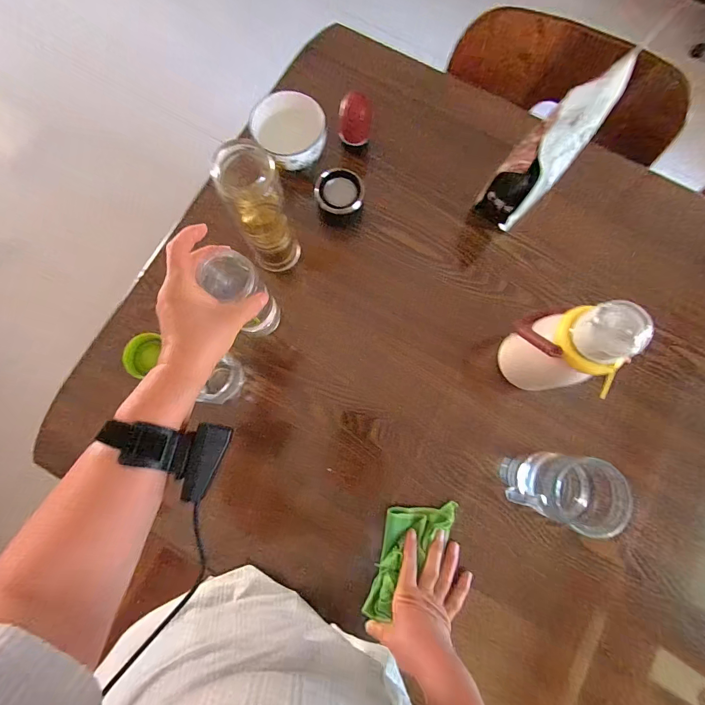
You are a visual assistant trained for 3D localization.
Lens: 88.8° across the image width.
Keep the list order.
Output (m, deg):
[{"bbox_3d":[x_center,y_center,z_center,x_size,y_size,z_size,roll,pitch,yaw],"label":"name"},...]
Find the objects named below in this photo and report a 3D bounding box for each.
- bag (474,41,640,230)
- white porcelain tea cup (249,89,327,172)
[{"bbox_3d":[0.272,-0.286,0.477,0.073,0.210,0.170,42,81,6],"label":"bag"},{"bbox_3d":[-0.097,-0.345,0.568,0.107,0.057,0.112,-39,82,-8],"label":"white porcelain tea cup"}]

